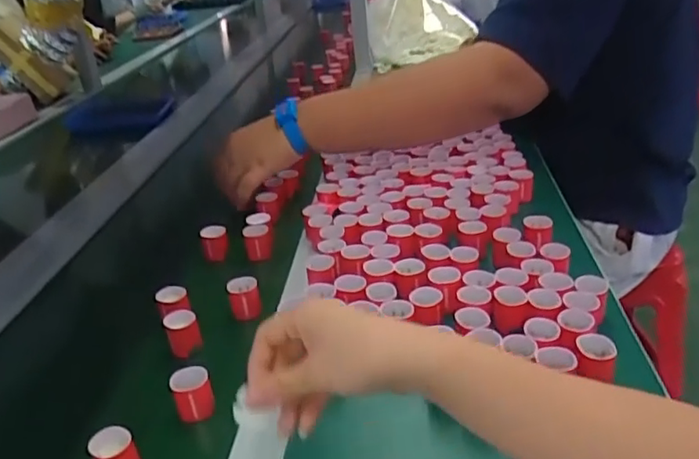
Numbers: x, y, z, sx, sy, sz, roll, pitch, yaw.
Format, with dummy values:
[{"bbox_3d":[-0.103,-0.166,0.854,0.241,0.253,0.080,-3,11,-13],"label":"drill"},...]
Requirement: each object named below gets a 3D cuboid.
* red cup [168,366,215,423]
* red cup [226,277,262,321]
[{"bbox_3d":[-0.130,0.136,0.500,0.031,0.037,0.025,-14,29,-18],"label":"red cup"},{"bbox_3d":[-0.108,0.070,0.621,0.030,0.036,0.030,-3,28,2],"label":"red cup"}]

